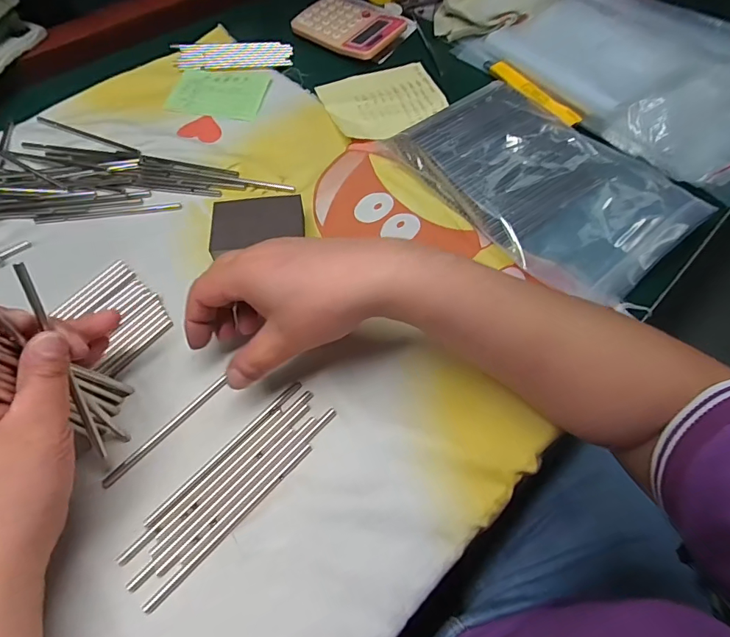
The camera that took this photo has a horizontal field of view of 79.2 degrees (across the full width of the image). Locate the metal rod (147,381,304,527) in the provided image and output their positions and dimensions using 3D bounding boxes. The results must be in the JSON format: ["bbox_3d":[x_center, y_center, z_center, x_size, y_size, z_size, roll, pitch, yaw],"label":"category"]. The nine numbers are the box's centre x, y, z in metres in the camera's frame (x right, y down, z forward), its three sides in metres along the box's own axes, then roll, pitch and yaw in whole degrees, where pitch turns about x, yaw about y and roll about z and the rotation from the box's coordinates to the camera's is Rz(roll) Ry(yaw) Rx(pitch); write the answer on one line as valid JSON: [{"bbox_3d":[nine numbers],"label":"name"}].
[{"bbox_3d":[-0.087,0.082,0.280,0.006,0.004,0.120,40,67,19],"label":"metal rod"}]

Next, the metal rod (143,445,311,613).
[{"bbox_3d":[-0.076,0.119,0.257,0.006,0.004,0.118,40,67,19],"label":"metal rod"}]

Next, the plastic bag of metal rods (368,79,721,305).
[{"bbox_3d":[0.146,-0.119,0.373,0.152,0.038,0.230,-32,67,-18],"label":"plastic bag of metal rods"}]

